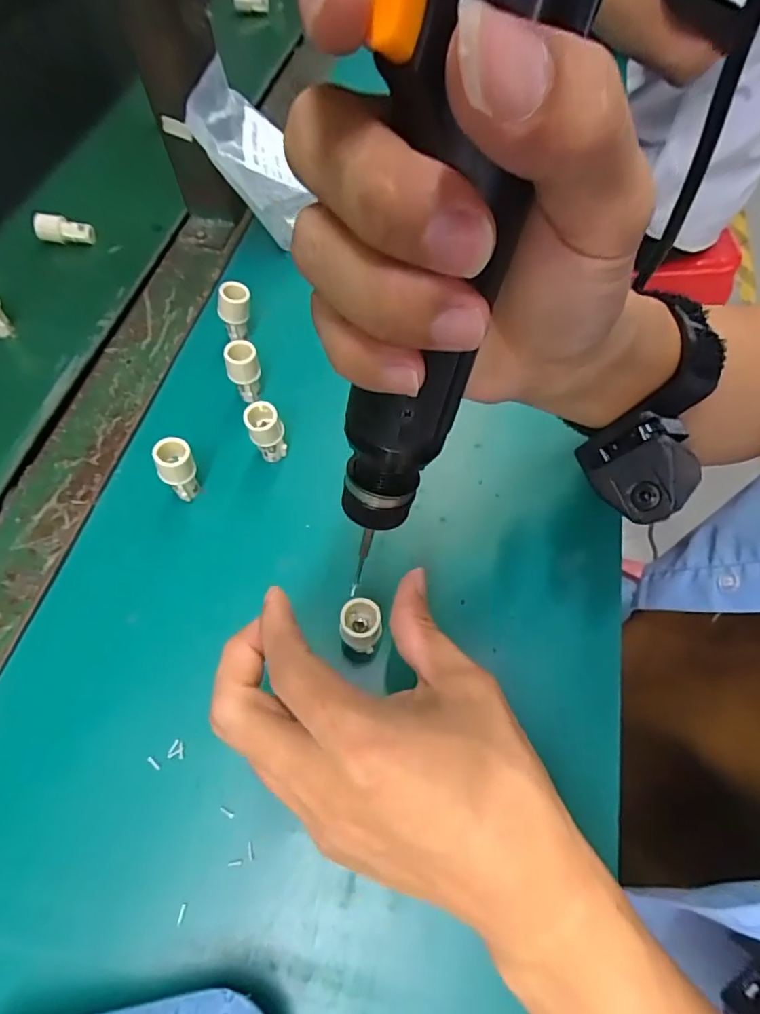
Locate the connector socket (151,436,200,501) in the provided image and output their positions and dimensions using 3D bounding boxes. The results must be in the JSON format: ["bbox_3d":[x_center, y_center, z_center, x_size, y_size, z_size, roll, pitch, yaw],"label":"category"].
[{"bbox_3d":[-0.114,-0.020,0.304,0.020,0.040,0.016,-31,66,-15],"label":"connector socket"}]

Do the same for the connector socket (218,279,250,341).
[{"bbox_3d":[-0.097,-0.130,0.362,0.022,0.041,0.015,-15,63,-8],"label":"connector socket"}]

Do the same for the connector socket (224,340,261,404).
[{"bbox_3d":[-0.085,-0.084,0.339,0.020,0.039,0.018,-15,63,-8],"label":"connector socket"}]

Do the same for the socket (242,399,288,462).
[{"bbox_3d":[-0.067,-0.042,0.317,0.020,0.042,0.015,-19,63,-10],"label":"socket"}]

